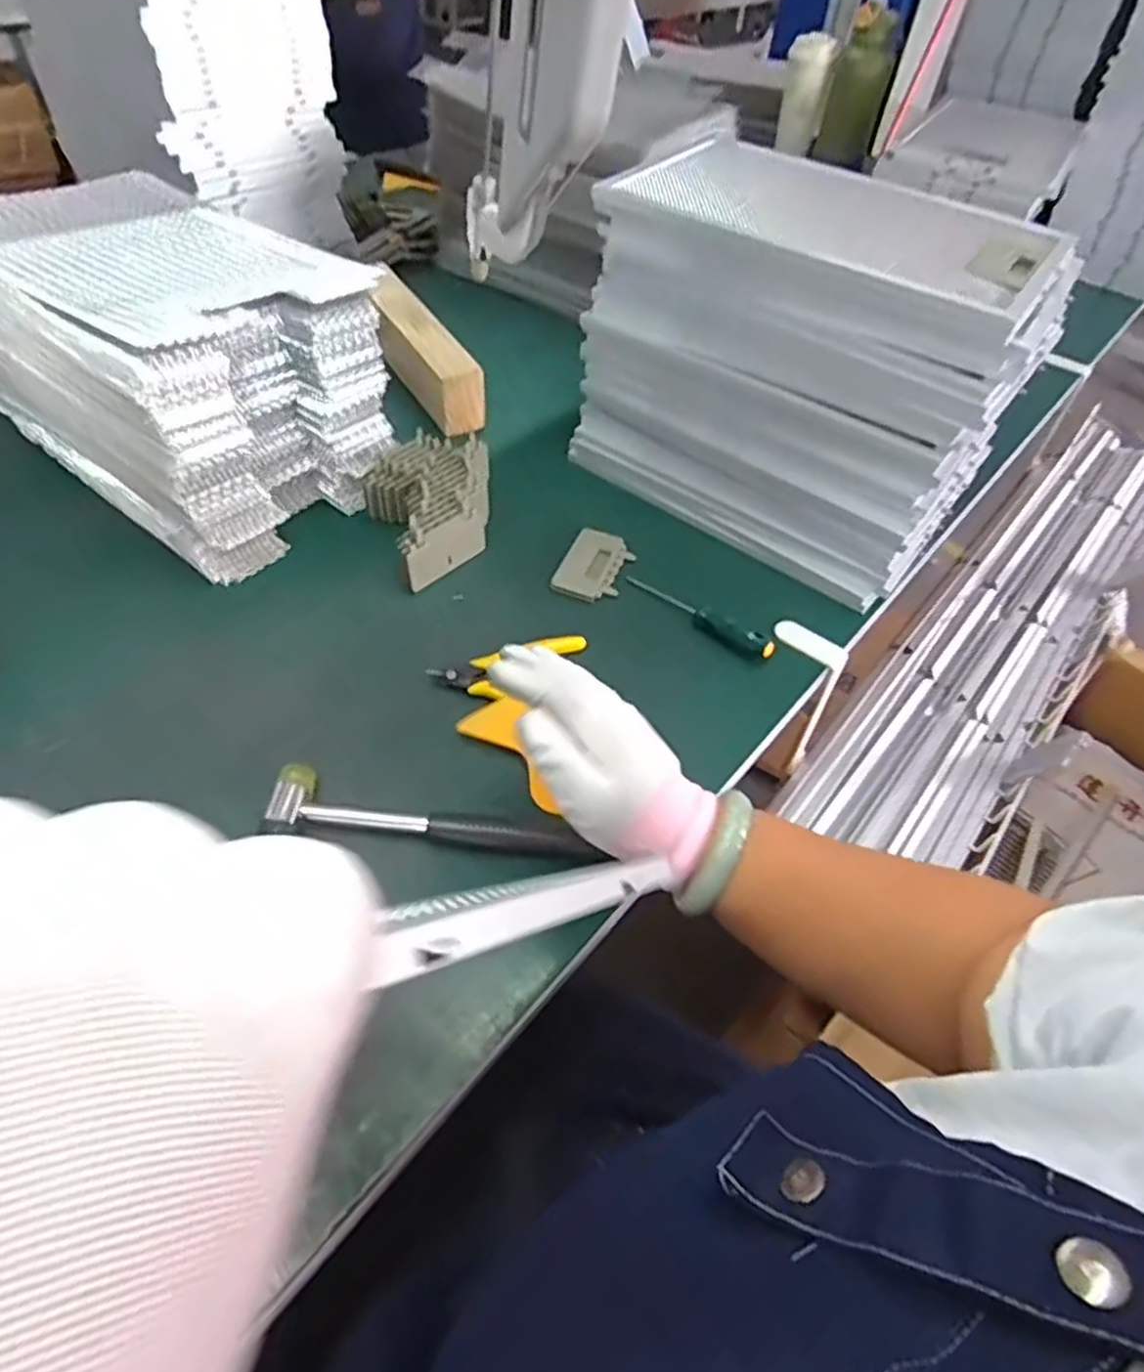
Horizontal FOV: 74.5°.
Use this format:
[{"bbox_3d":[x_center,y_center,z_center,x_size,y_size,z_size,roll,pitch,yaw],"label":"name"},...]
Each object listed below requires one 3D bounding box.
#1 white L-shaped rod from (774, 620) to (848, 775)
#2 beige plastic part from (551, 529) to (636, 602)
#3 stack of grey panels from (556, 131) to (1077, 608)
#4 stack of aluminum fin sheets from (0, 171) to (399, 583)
[{"bbox_3d":[0.198,0.012,0.683,0.026,0.153,0.066,-36,61,-30],"label":"white L-shaped rod"},{"bbox_3d":[0.020,-0.109,0.674,0.057,0.011,0.080,20,51,11],"label":"beige plastic part"},{"bbox_3d":[0.218,-0.305,0.698,0.349,0.243,0.274,31,54,19],"label":"stack of grey panels"},{"bbox_3d":[-0.352,-0.295,0.672,0.338,0.185,0.222,32,54,20],"label":"stack of aluminum fin sheets"}]

